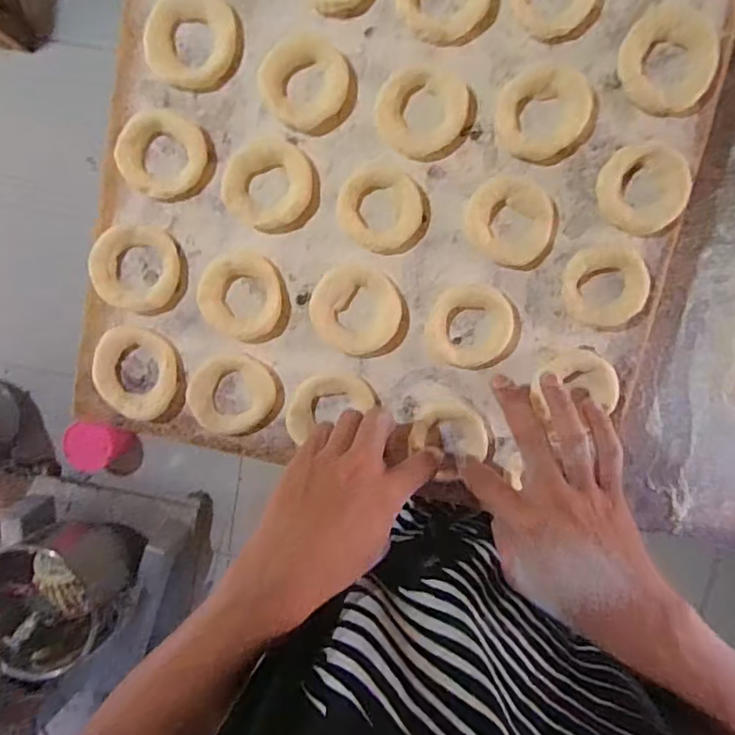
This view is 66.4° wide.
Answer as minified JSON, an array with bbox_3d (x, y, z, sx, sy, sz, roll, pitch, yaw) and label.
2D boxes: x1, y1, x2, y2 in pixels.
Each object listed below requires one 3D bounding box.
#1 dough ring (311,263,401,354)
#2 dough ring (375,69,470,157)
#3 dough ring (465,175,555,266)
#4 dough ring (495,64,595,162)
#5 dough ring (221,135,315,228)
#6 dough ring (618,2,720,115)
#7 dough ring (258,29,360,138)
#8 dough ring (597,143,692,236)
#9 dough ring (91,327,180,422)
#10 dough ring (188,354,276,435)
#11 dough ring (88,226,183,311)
[{"bbox_3d":[-0.009,-0.043,0.420,0.065,0.012,0.064,1,98,5],"label":"dough ring"},{"bbox_3d":[0.039,-0.179,0.395,0.063,0.010,0.054,0,98,5],"label":"dough ring"},{"bbox_3d":[0.102,-0.106,0.403,0.062,0.011,0.056,30,99,0],"label":"dough ring"},{"bbox_3d":[0.124,-0.177,0.392,0.066,0.013,0.059,-19,96,7],"label":"dough ring"},{"bbox_3d":[-0.073,-0.135,0.412,0.063,0.008,0.061,1,98,5],"label":"dough ring"},{"bbox_3d":[0.205,-0.210,0.381,0.063,0.010,0.069,1,98,5],"label":"dough ring"},{"bbox_3d":[-0.042,-0.201,0.397,0.065,0.014,0.061,1,98,5],"label":"dough ring"},{"bbox_3d":[0.194,-0.126,0.397,0.061,0.014,0.060,1,98,5],"label":"dough ring"},{"bbox_3d":[-0.180,0.003,0.438,0.060,0.011,0.074,-30,94,8],"label":"dough ring"},{"bbox_3d":[-0.105,0.021,0.437,0.064,0.010,0.060,1,98,5],"label":"dough ring"},{"bbox_3d":[-0.176,-0.075,0.425,0.063,0.012,0.061,1,98,5],"label":"dough ring"}]

